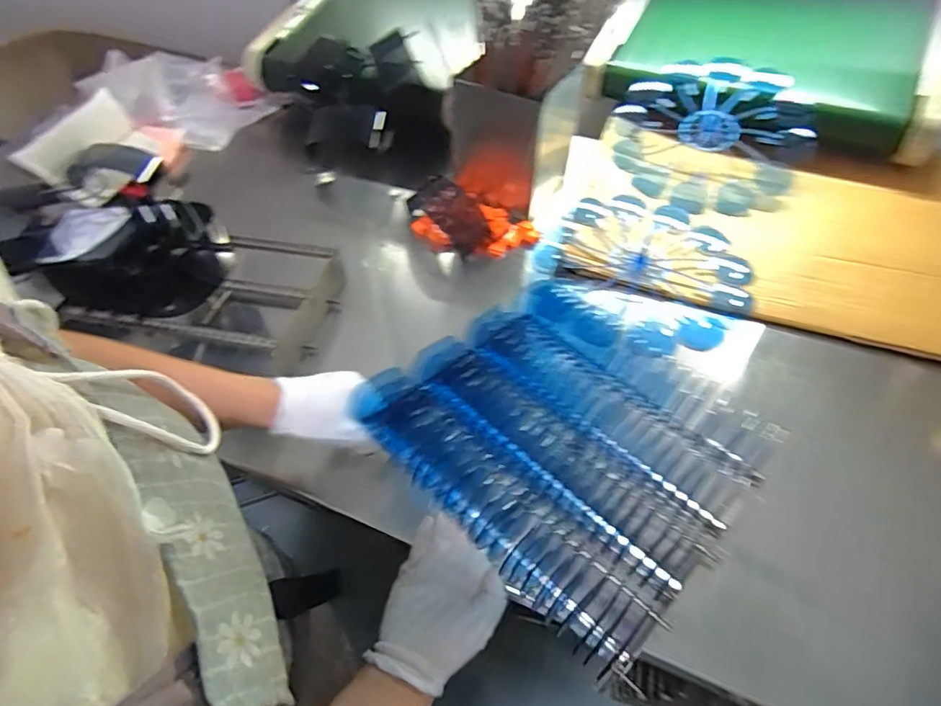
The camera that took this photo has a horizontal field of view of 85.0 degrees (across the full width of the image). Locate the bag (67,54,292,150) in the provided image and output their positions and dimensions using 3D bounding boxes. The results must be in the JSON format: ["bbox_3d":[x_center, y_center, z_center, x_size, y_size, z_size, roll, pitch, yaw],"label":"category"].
[{"bbox_3d":[-0.585,-0.532,1.050,0.302,0.094,0.241,22,54,17],"label":"bag"}]

